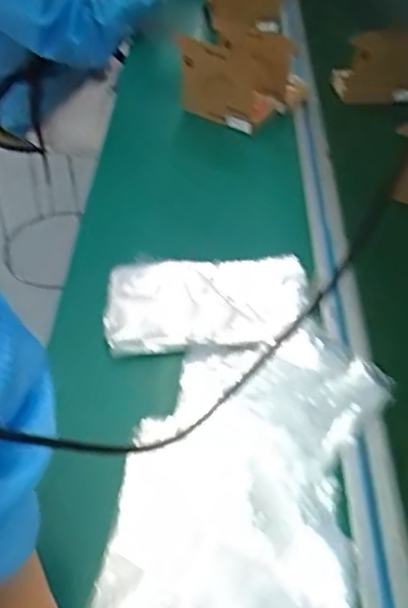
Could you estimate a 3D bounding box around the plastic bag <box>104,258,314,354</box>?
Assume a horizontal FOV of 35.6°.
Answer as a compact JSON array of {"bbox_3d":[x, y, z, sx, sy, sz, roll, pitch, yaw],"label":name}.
[{"bbox_3d":[0.004,-0.003,0.680,0.215,0.025,0.112,-6,45,-6],"label":"plastic bag"}]

